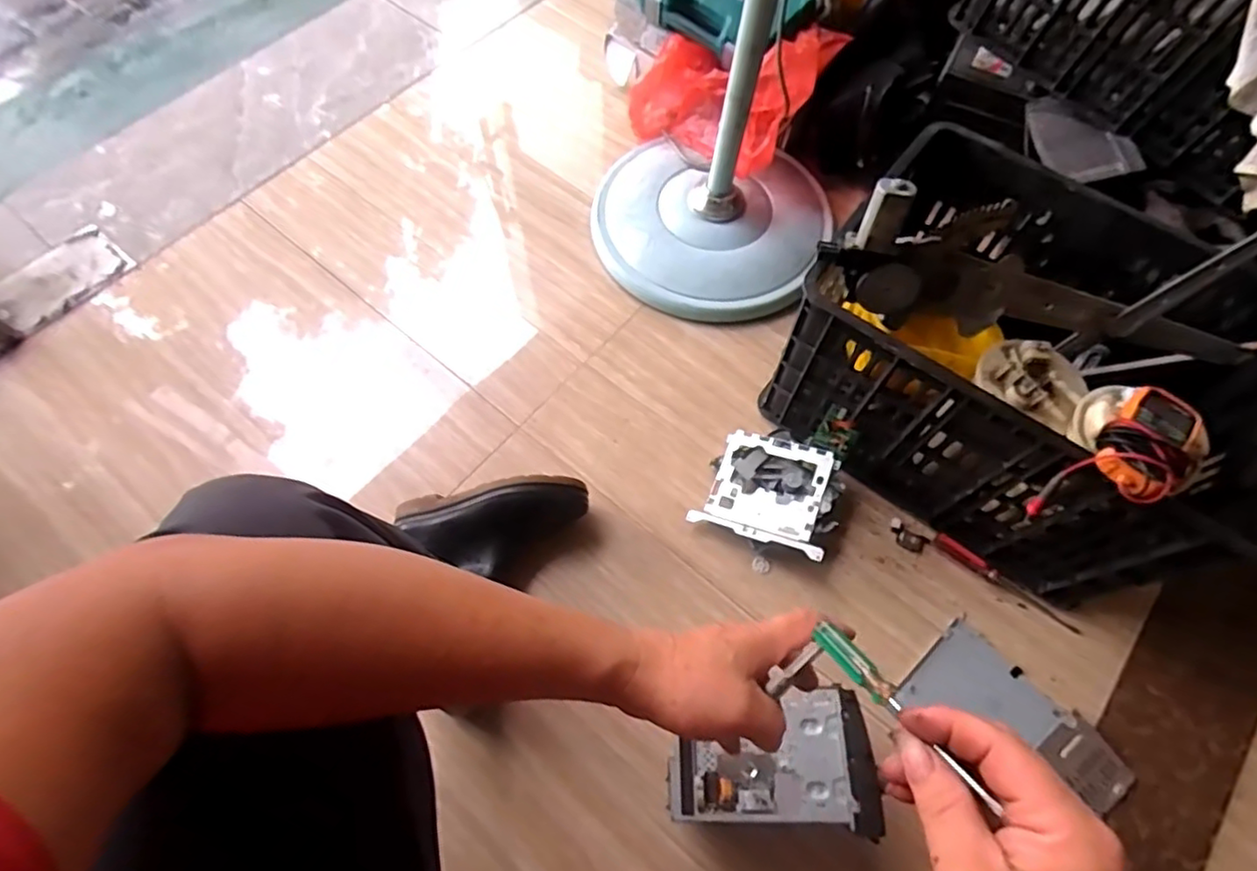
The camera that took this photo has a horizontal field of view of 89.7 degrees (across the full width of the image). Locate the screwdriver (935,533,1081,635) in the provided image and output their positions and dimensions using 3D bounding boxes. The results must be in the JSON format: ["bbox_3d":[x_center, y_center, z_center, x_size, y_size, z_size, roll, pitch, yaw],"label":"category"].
[{"bbox_3d":[0.493,0.193,0.819,0.201,0.016,0.019,35,70,13],"label":"screwdriver"}]

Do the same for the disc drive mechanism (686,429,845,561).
[{"bbox_3d":[0.192,0.074,0.848,0.171,0.057,0.158,15,67,24],"label":"disc drive mechanism"}]

